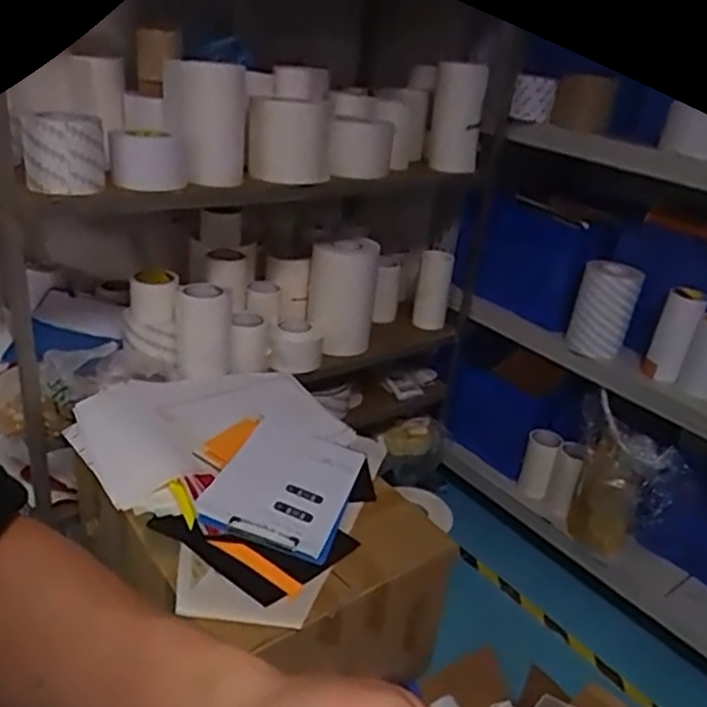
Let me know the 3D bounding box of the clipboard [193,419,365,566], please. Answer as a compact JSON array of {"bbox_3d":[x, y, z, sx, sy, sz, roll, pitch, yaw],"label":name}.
[{"bbox_3d":[-0.117,0.223,1.175,0.221,0.014,0.329,13,27,11],"label":"clipboard"}]

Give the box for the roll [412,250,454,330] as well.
[{"bbox_3d":[0.229,-0.182,1.902,0.090,0.204,0.090,6,26,-3],"label":"roll"}]

